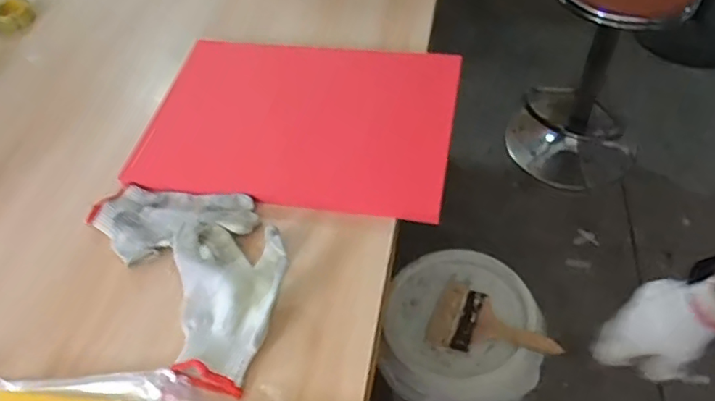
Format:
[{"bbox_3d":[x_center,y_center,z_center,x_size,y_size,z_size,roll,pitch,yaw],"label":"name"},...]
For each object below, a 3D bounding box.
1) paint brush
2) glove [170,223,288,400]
[{"bbox_3d":[0.214,0.200,0.892,0.194,0.029,0.113,19,57,19],"label":"paint brush"},{"bbox_3d":[-0.141,0.096,0.575,0.123,0.038,0.170,10,54,13],"label":"glove"}]

